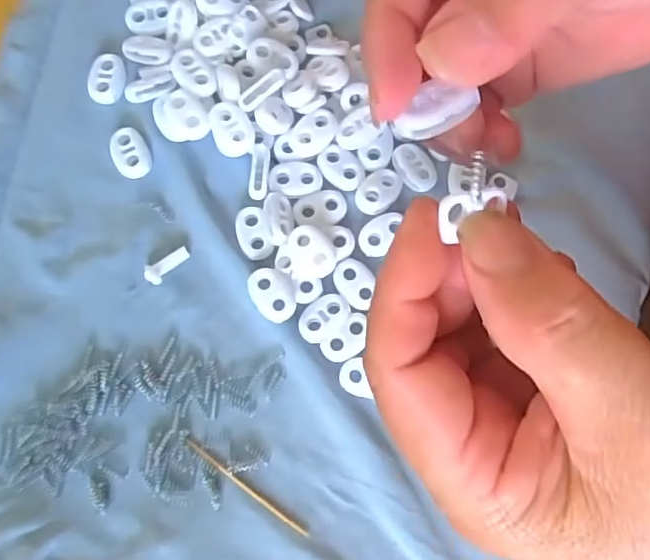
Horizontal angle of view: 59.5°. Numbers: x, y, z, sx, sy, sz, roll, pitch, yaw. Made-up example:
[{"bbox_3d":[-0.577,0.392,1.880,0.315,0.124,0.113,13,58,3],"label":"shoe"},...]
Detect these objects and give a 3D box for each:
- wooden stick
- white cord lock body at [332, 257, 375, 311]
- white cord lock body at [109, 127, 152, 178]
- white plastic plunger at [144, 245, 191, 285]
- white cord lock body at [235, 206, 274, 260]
[{"bbox_3d":[-0.031,0.079,0.216,0.057,0.004,0.004,36,81,6],"label":"wooden stick"},{"bbox_3d":[0.012,0.001,0.228,0.015,0.004,0.020,-44,82,-8],"label":"white cord lock body"},{"bbox_3d":[-0.083,-0.054,0.241,0.016,0.004,0.022,-28,80,-5],"label":"white cord lock body"},{"bbox_3d":[-0.064,-0.006,0.232,0.020,0.004,0.009,-31,81,-6],"label":"white plastic plunger"},{"bbox_3d":[-0.030,-0.020,0.233,0.013,0.005,0.022,-16,80,-3],"label":"white cord lock body"}]

